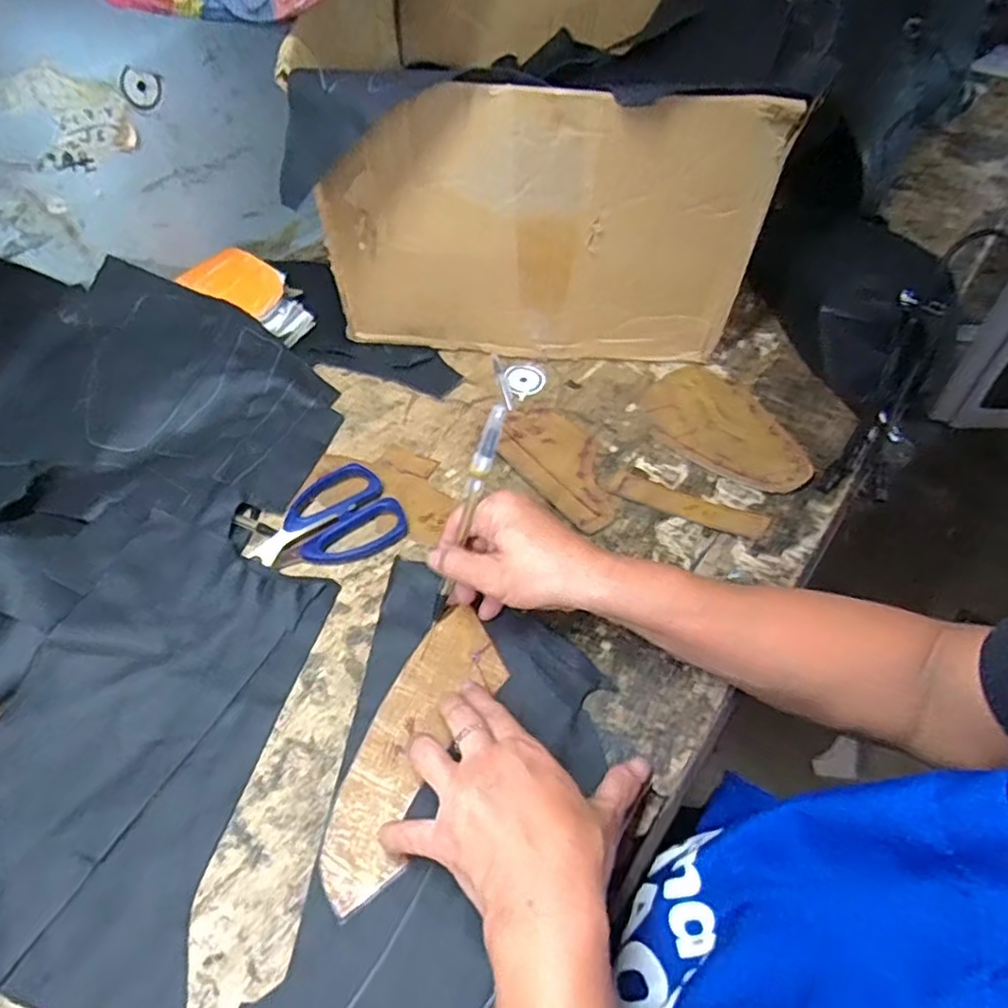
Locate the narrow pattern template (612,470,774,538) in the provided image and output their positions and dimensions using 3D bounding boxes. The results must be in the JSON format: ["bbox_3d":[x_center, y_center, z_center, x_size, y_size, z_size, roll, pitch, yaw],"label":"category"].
[{"bbox_3d":[0.143,-0.001,0.509,0.120,0.005,0.027,17,53,15],"label":"narrow pattern template"}]

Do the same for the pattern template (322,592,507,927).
[{"bbox_3d":[-0.055,0.141,0.390,0.057,0.005,0.175,21,55,19],"label":"pattern template"}]

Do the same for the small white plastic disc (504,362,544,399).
[{"bbox_3d":[0.019,-0.117,0.606,0.040,0.005,0.039,-1,50,1],"label":"small white plastic disc"}]

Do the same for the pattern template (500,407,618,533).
[{"bbox_3d":[0.053,-0.035,0.534,0.077,0.005,0.124,-34,63,-25],"label":"pattern template"}]

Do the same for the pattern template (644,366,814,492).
[{"bbox_3d":[0.192,-0.066,0.560,0.097,0.006,0.150,-38,59,-23],"label":"pattern template"}]

